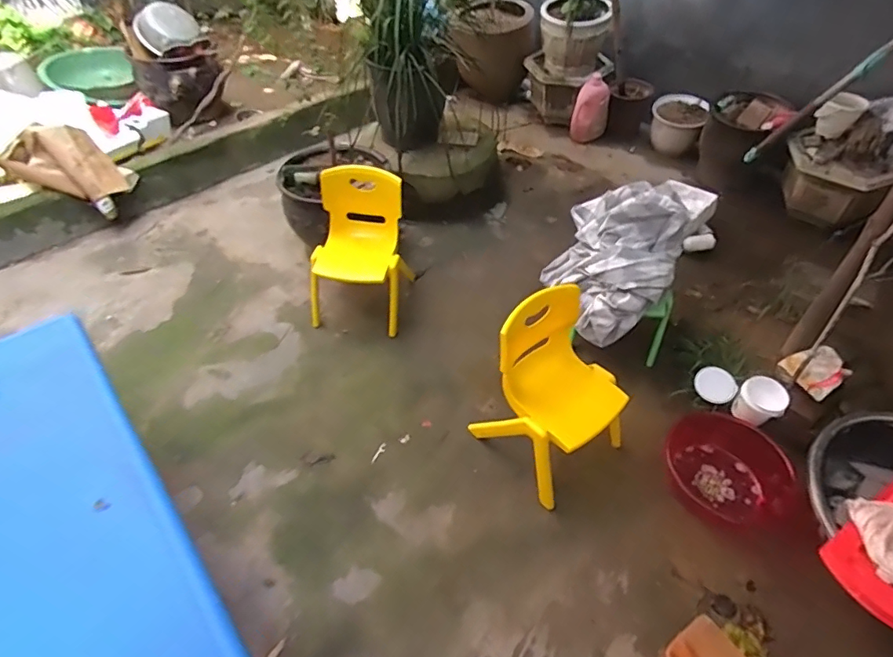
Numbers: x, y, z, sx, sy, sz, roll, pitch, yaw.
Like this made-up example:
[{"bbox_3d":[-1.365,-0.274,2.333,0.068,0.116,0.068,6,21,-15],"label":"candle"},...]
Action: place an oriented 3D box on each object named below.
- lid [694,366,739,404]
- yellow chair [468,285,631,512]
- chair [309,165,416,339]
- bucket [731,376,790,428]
[{"bbox_3d":[0.842,0.178,1.578,0.021,0.106,0.119,16,16,-46],"label":"lid"},{"bbox_3d":[0.310,0.180,1.392,0.345,0.458,0.321,-26,53,-22],"label":"yellow chair"},{"bbox_3d":[-0.322,-0.289,1.843,0.348,0.416,0.420,3,48,2],"label":"chair"},{"bbox_3d":[0.950,0.224,1.526,0.127,0.126,0.124,0,48,0],"label":"bucket"}]

